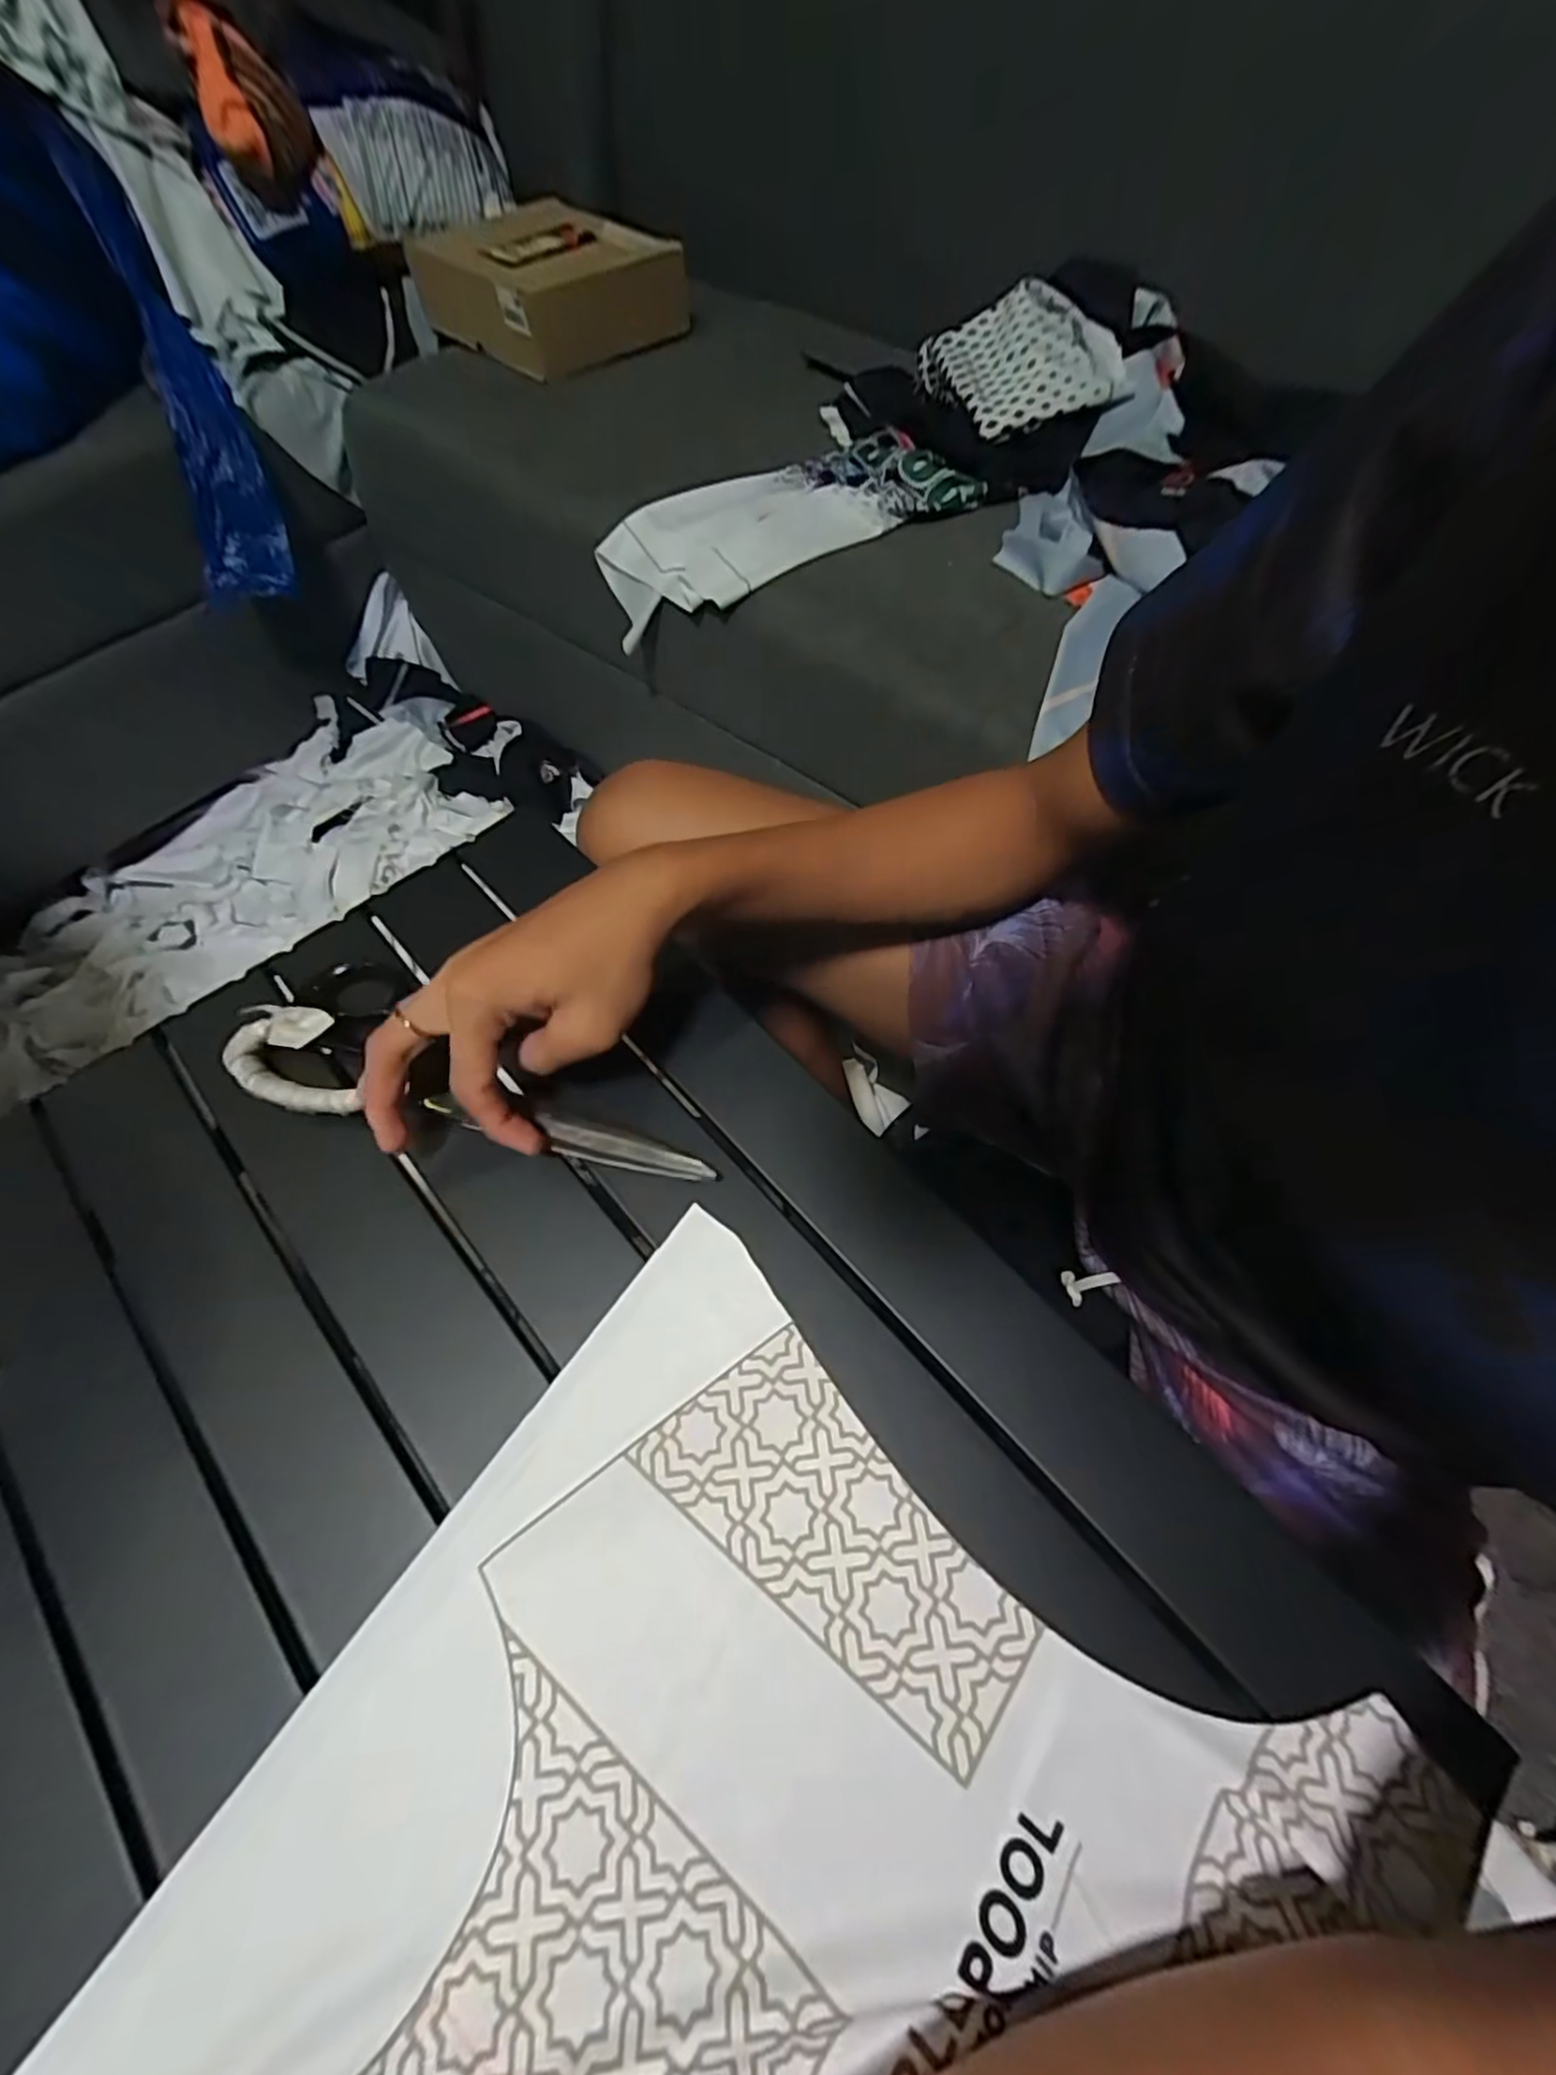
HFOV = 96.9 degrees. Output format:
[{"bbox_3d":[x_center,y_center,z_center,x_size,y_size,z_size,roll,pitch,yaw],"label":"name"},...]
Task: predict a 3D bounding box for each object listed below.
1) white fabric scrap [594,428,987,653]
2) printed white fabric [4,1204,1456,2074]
[{"bbox_3d":[0.007,-0.469,0.647,0.316,0.084,0.136,-27,67,-14],"label":"white fabric scrap"},{"bbox_3d":[-0.074,0.340,0.175,0.297,0.010,0.501,34,68,15],"label":"printed white fabric"}]

